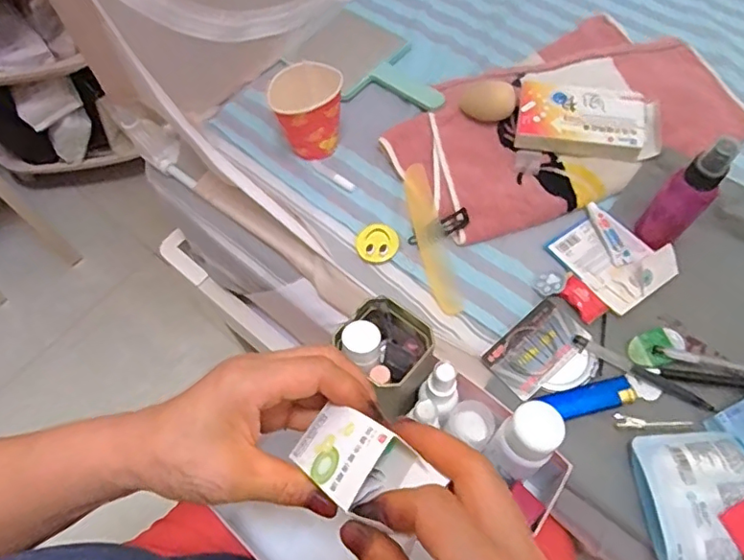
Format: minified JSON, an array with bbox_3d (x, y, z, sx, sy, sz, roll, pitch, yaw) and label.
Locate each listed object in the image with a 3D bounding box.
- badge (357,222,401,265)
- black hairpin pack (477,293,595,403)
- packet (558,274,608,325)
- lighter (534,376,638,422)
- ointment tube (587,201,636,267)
[{"bbox_3d":[0.006,-0.037,0.557,0.042,0.006,0.041,-2,62,3],"label":"badge"},{"bbox_3d":[0.146,0.058,0.489,0.085,0.007,0.053,-37,66,-15],"label":"black hairpin pack"},{"bbox_3d":[0.190,0.017,0.503,0.025,0.004,0.043,-31,64,-12],"label":"packet"},{"bbox_3d":[0.181,0.100,0.465,0.073,0.010,0.023,-13,62,-3],"label":"lighter"},{"bbox_3d":[0.227,-0.045,0.532,0.020,0.006,0.069,-17,62,-5],"label":"ointment tube"}]

